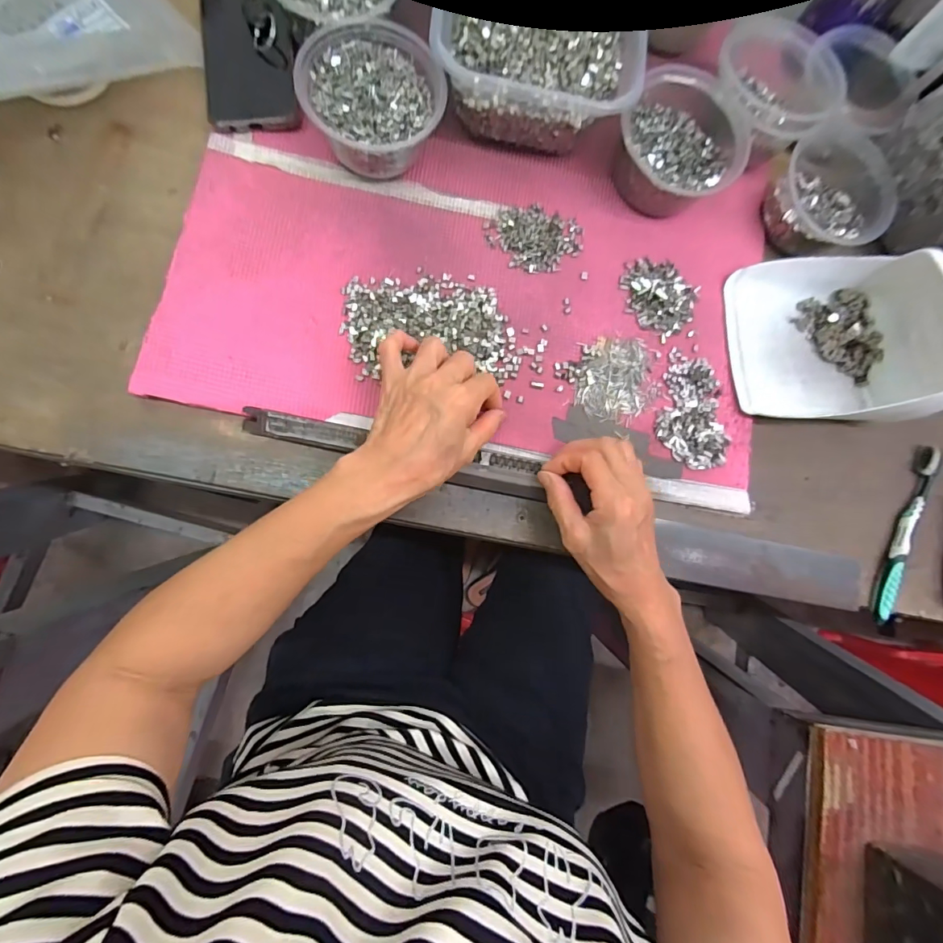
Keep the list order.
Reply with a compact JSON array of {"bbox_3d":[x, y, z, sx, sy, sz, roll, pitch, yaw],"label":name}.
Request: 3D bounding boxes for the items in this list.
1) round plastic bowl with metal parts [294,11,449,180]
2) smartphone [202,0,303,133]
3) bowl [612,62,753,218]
[{"bbox_3d":[-0.081,-0.315,0.384,0.111,0.052,0.118,1,81,-8],"label":"round plastic bowl with metal parts"},{"bbox_3d":[-0.193,-0.370,0.395,0.076,0.013,0.147,-5,82,-9],"label":"smartphone"},{"bbox_3d":[0.193,-0.300,0.416,0.110,0.057,0.120,1,81,-7],"label":"bowl"}]

